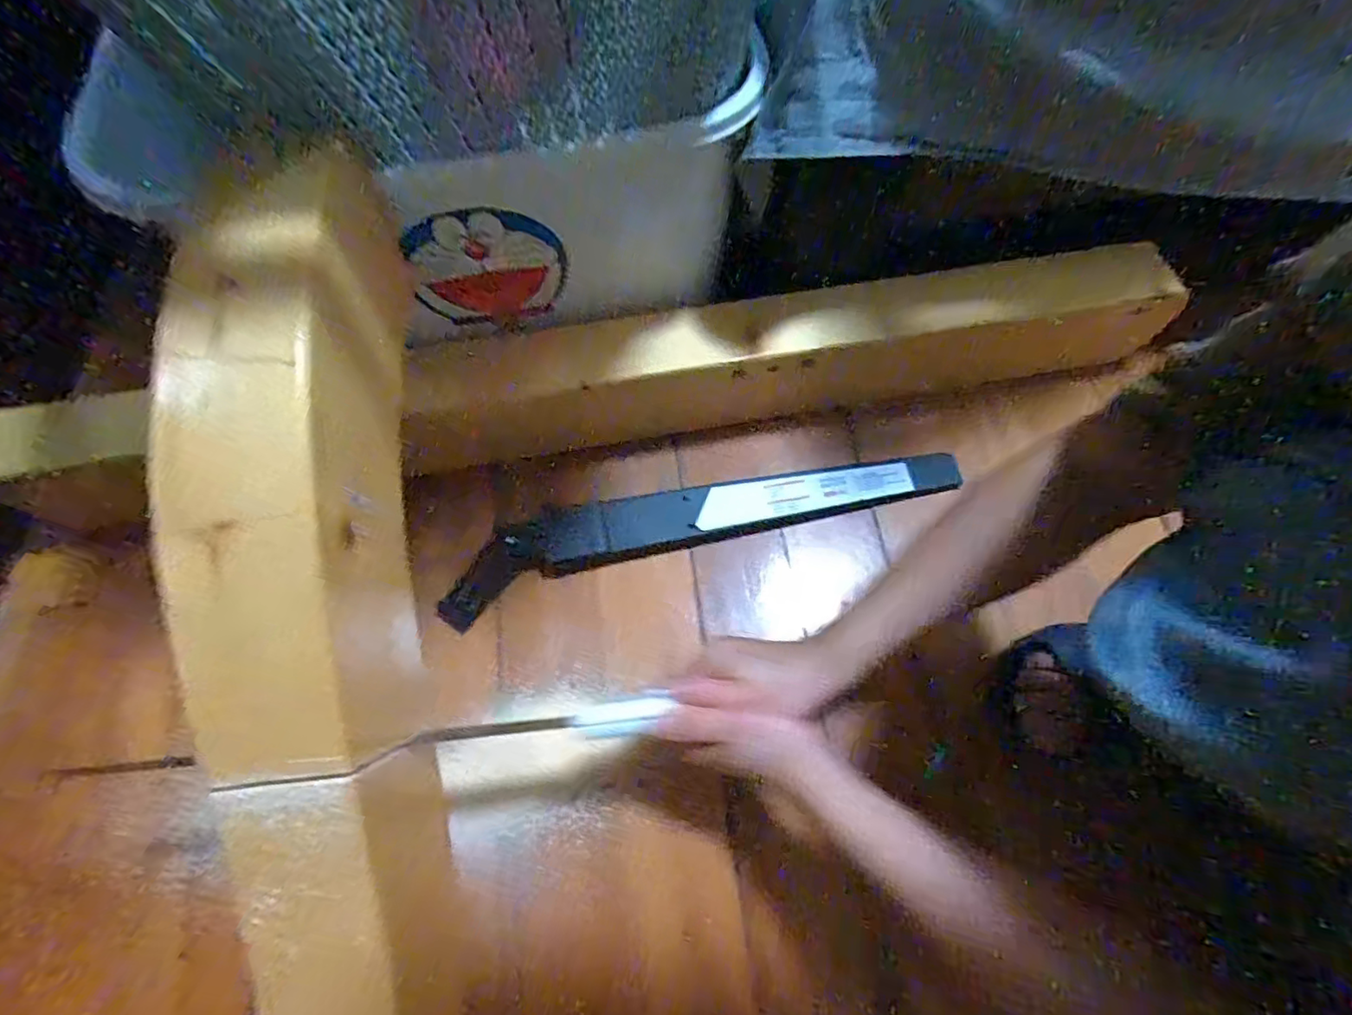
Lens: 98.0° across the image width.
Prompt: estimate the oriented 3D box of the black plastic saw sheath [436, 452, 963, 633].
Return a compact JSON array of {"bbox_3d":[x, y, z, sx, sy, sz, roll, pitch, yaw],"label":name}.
[{"bbox_3d":[0.027,0.005,0.556,0.487,0.024,0.075,-15,68,-7],"label":"black plastic saw sheath"}]

